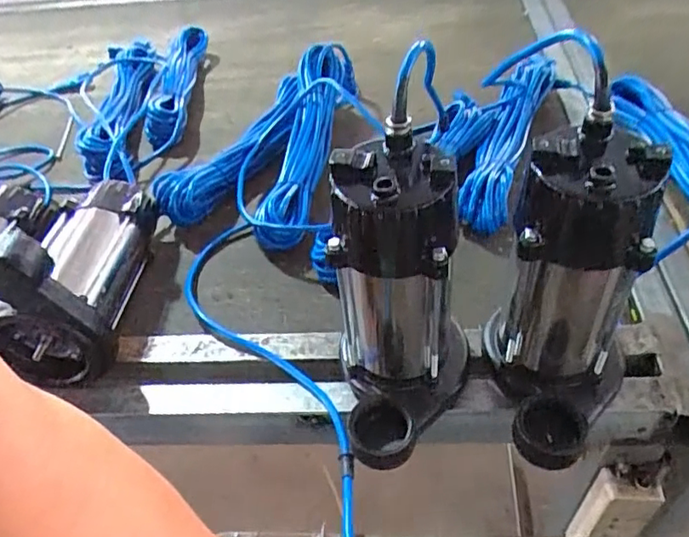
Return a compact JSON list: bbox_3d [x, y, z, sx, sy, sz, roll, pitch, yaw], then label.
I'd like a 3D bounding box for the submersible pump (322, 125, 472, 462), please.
[{"bbox_3d":[0.042,0.034,0.444,0.107,0.229,0.143,2,46,9],"label":"submersible pump"}]

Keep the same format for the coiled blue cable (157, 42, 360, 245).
[{"bbox_3d":[-0.112,-0.197,0.791,0.211,0.094,0.373,6,47,13],"label":"coiled blue cable"}]

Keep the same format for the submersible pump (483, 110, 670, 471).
[{"bbox_3d":[0.166,0.029,0.430,0.115,0.227,0.141,13,49,19],"label":"submersible pump"}]

